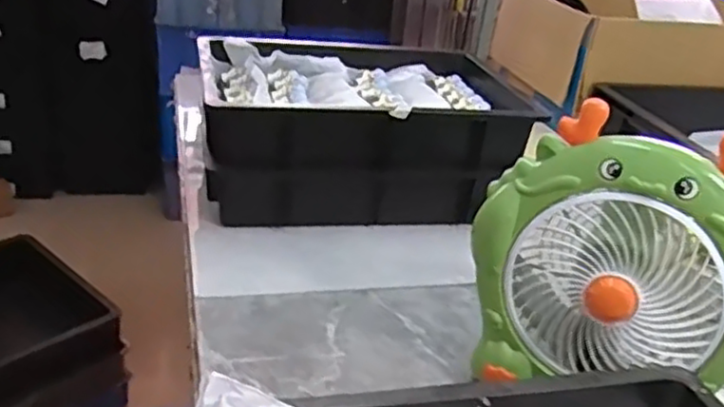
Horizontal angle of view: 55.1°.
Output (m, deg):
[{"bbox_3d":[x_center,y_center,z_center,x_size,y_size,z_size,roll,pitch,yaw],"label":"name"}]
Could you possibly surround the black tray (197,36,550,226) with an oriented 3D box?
[{"bbox_3d":[0.004,-0.113,1.020,0.452,0.160,0.344,0,27,-14],"label":"black tray"}]

